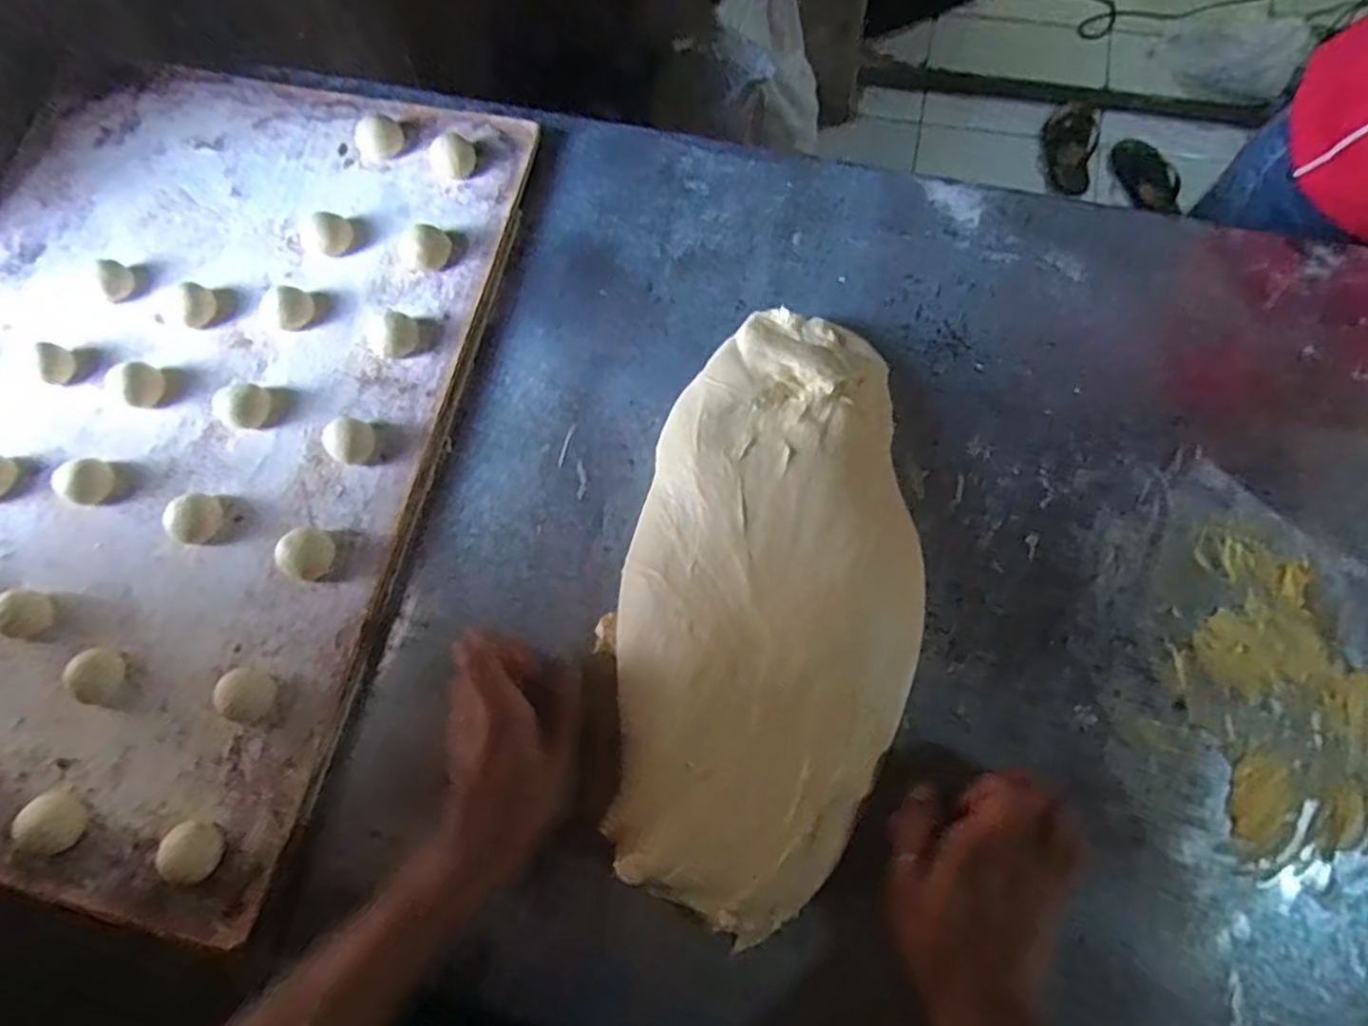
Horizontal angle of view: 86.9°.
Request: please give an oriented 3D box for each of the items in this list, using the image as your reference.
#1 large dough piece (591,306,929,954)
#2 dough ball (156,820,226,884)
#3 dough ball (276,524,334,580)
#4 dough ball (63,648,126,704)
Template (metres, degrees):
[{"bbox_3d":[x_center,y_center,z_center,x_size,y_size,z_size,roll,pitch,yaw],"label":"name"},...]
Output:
[{"bbox_3d":[0.053,0.047,0.446,0.185,0.052,0.381,13,74,8],"label":"large dough piece"},{"bbox_3d":[-0.287,0.198,0.421,0.032,0.011,0.032,-1,73,4],"label":"dough ball"},{"bbox_3d":[-0.245,0.027,0.470,0.032,0.018,0.033,0,70,0],"label":"dough ball"},{"bbox_3d":[-0.373,0.104,0.460,0.028,0.019,0.032,10,74,7],"label":"dough ball"}]

